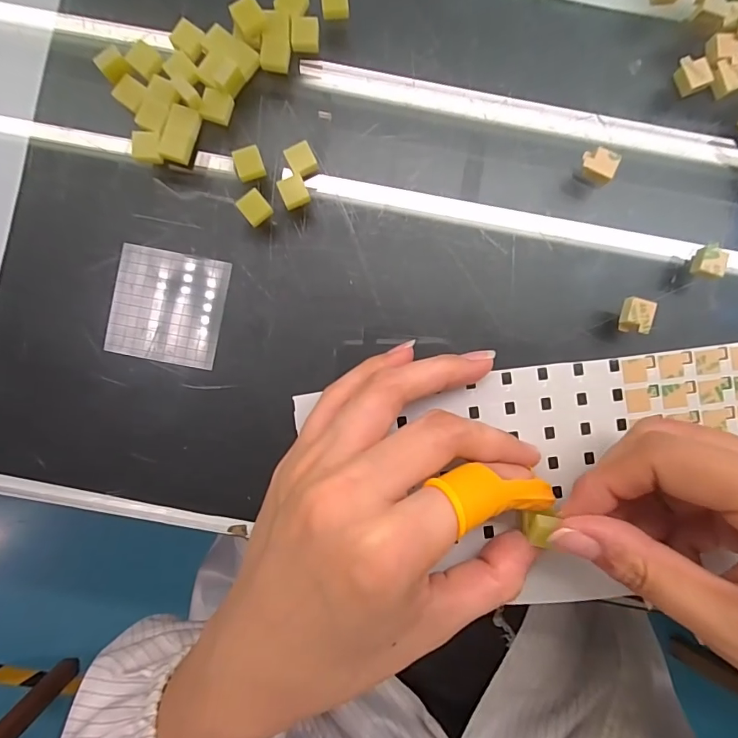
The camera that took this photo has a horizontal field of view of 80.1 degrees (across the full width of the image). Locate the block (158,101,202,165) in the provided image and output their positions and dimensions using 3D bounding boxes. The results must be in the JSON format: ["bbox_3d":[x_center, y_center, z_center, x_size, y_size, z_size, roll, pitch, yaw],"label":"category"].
[{"bbox_3d":[-0.074,-0.092,0.172,0.011,0.004,0.021,19,89,0],"label":"block"}]

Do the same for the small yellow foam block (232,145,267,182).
[{"bbox_3d":[-0.047,-0.080,0.172,0.010,0.005,0.011,-19,91,-1],"label":"small yellow foam block"}]

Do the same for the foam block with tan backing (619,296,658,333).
[{"bbox_3d":[0.106,-0.021,0.173,0.011,0.005,0.013,10,89,0],"label":"foam block with tan backing"}]

